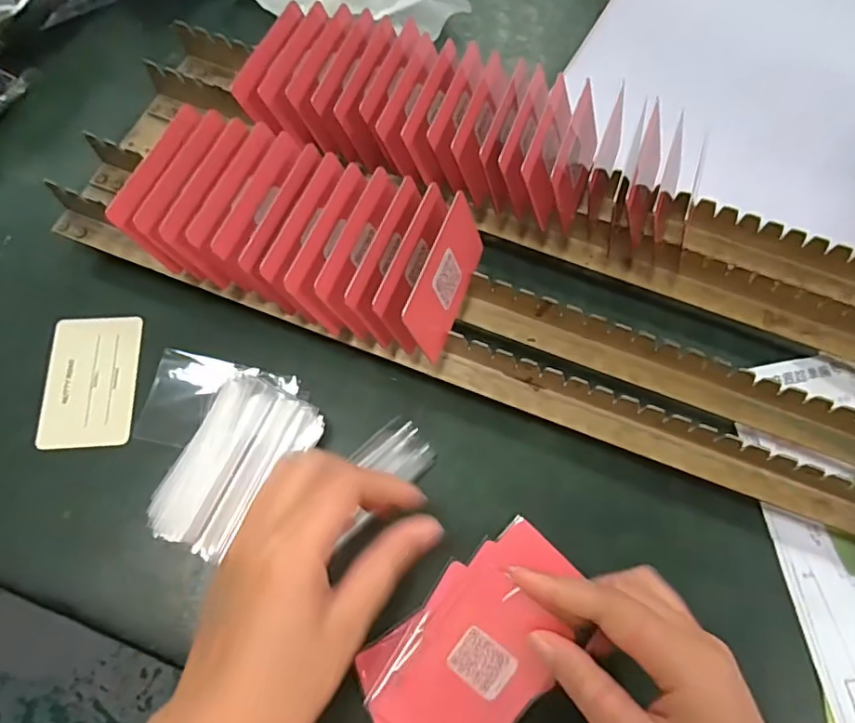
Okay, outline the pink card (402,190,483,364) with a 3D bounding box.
[{"bbox_3d":[0.011,-0.046,0.311,0.004,0.051,0.085,12,72,32],"label":"pink card"}]

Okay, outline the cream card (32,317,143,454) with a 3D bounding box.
[{"bbox_3d":[-0.211,0.011,0.344,0.053,0.004,0.085,-2,70,-3],"label":"cream card"}]

